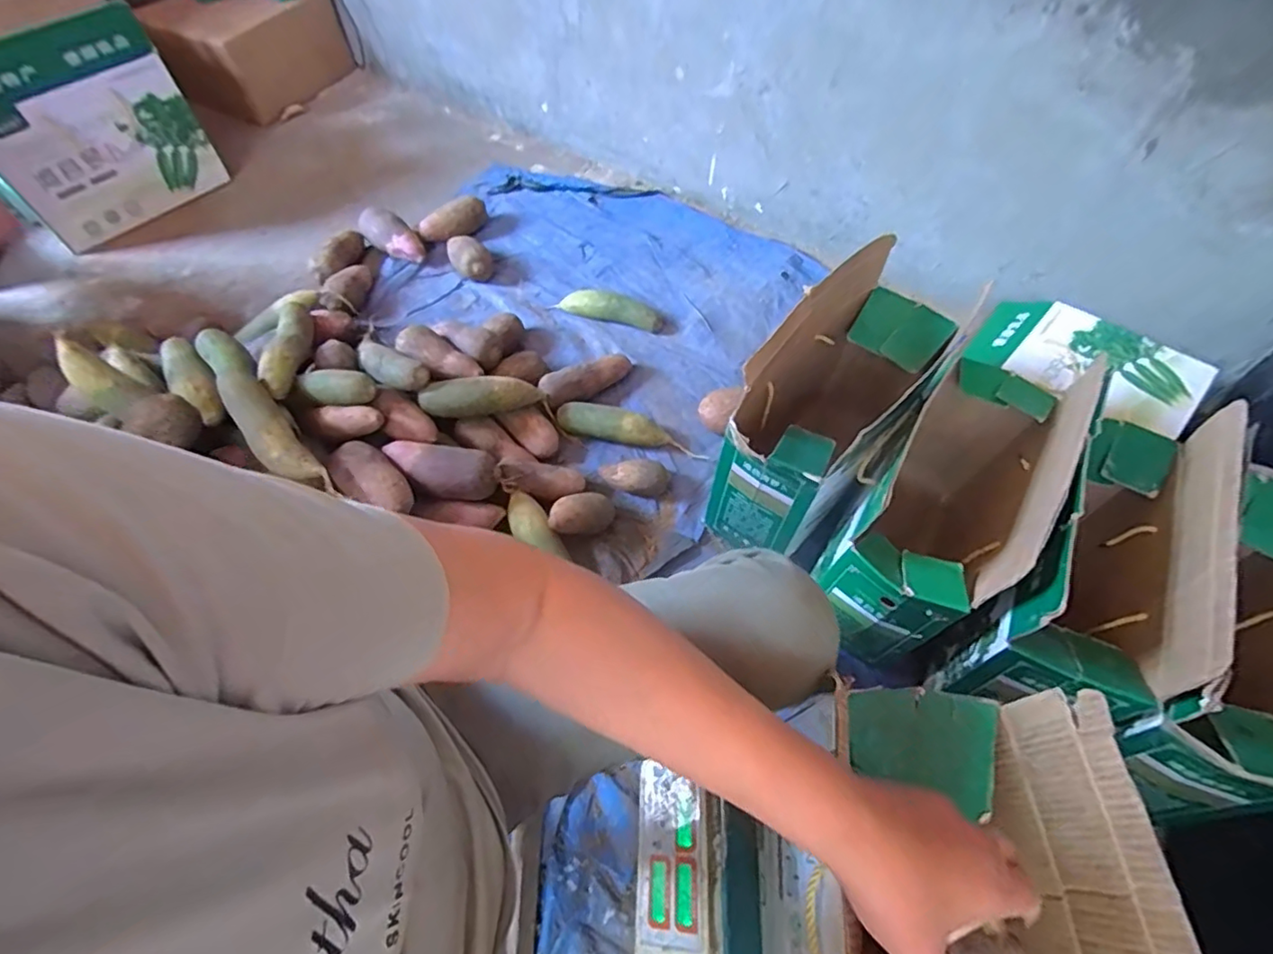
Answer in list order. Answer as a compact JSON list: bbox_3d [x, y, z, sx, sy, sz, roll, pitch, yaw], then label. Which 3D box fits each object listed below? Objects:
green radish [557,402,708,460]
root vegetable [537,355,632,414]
[{"bbox_3d":[-0.007,-0.088,1.011,0.263,0.053,0.061,9,58,3],"label":"green radish"},{"bbox_3d":[-0.090,-0.184,1.049,0.177,0.048,0.058,-31,64,-20],"label":"root vegetable"}]

